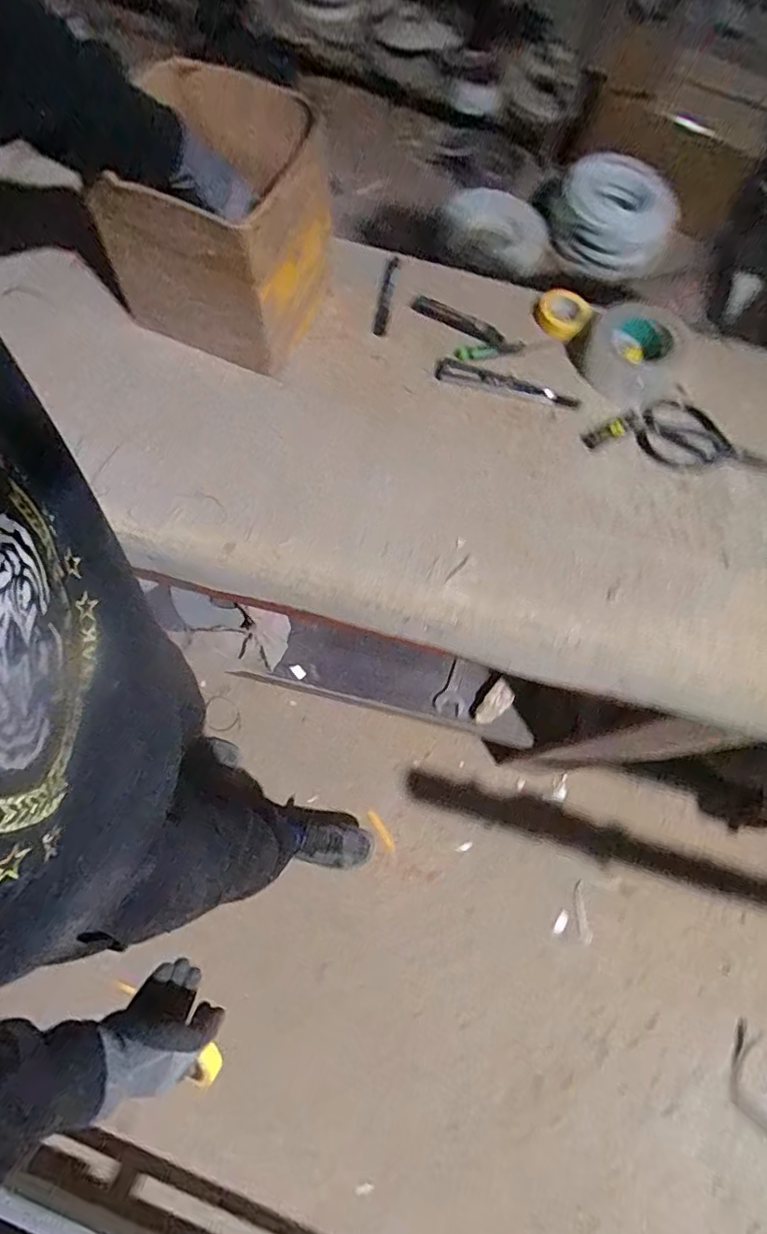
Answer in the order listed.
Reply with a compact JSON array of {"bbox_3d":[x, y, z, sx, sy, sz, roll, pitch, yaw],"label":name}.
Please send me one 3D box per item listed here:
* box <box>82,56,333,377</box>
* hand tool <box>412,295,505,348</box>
[{"bbox_3d":[-0.171,-0.437,0.595,0.192,0.179,0.229,24,77,4],"label":"box"},{"bbox_3d":[0.096,-0.383,0.703,0.128,0.011,0.027,31,78,6],"label":"hand tool"}]

